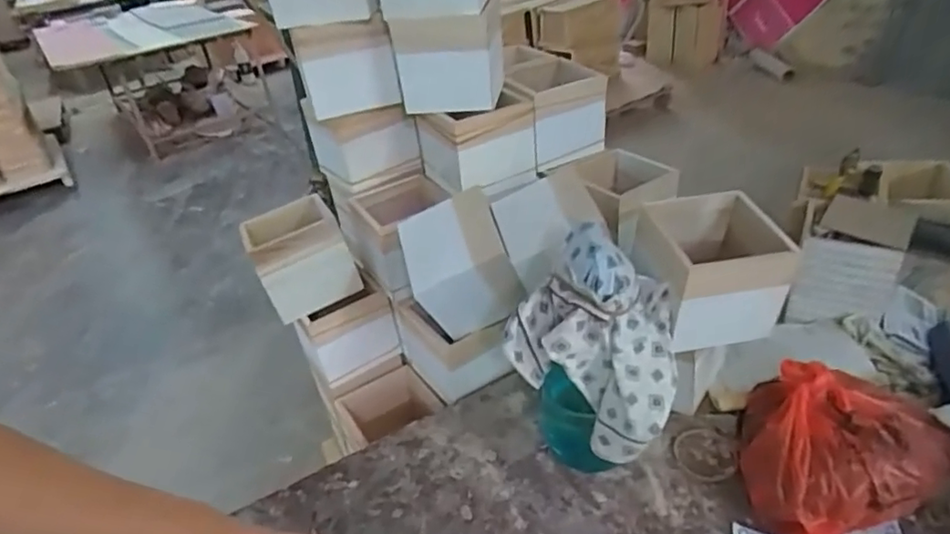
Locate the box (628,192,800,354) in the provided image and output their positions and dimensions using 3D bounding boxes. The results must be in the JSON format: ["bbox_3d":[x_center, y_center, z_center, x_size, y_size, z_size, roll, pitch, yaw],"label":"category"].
[{"bbox_3d":[0.256,0.003,0.649,0.127,0.119,0.128,-9,34,-3],"label":"box"}]

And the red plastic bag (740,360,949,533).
[{"bbox_3d":[0.365,0.180,0.605,0.190,0.117,0.173,-16,35,-14],"label":"red plastic bag"}]

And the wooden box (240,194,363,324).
[{"bbox_3d":[-0.258,-0.020,0.846,0.125,0.108,0.147,-23,37,-22],"label":"wooden box"}]

